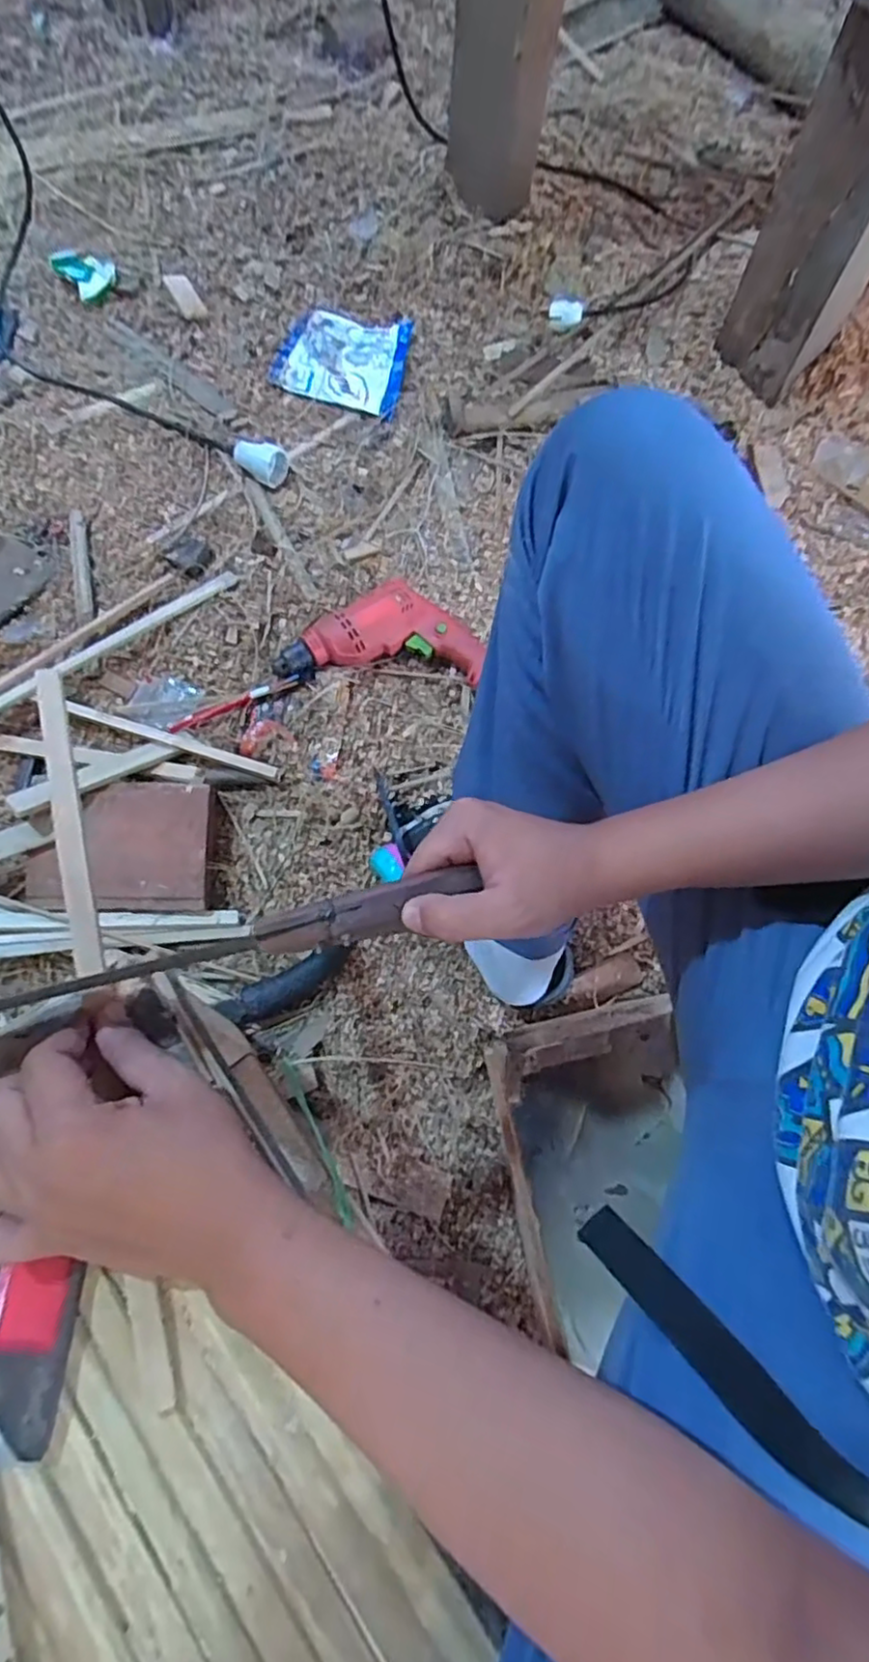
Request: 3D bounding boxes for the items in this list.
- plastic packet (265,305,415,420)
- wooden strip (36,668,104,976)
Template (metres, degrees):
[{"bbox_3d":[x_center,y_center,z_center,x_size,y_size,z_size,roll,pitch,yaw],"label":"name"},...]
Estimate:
[{"bbox_3d":[-0.129,-0.670,0.943,0.185,0.013,0.149,16,77,5],"label":"plastic packet"},{"bbox_3d":[-0.212,-0.011,0.385,0.013,0.011,0.189,-16,76,-7],"label":"wooden strip"}]

